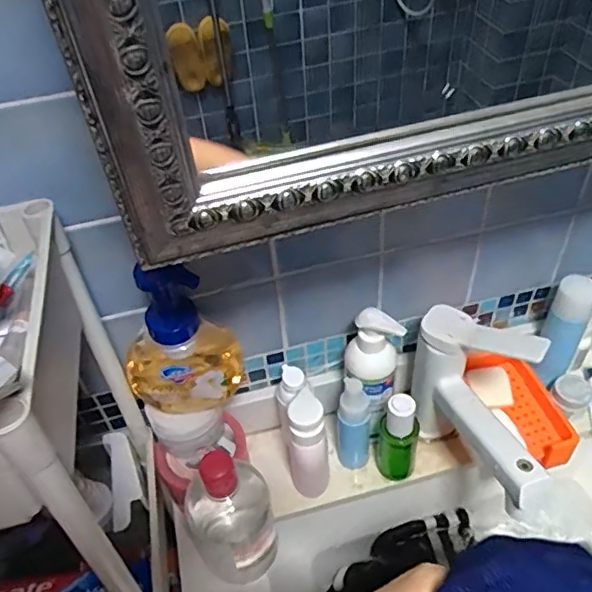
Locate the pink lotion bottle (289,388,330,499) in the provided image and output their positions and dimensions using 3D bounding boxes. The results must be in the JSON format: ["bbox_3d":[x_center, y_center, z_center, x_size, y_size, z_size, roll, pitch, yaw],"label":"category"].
[{"bbox_3d":[0.011,0.149,0.566,0.039,0.137,0.048,-6,45,-1],"label":"pink lotion bottle"}]

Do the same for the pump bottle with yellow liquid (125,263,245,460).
[{"bbox_3d":[-0.100,0.053,0.509,0.098,0.212,0.065,-13,46,-8],"label":"pump bottle with yellow liquid"}]

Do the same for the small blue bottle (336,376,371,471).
[{"bbox_3d":[0.059,0.133,0.592,0.032,0.137,0.032,1,46,6],"label":"small blue bottle"}]

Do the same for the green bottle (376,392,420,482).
[{"bbox_3d":[0.103,0.146,0.577,0.038,0.120,0.033,-2,46,3],"label":"green bottle"}]

